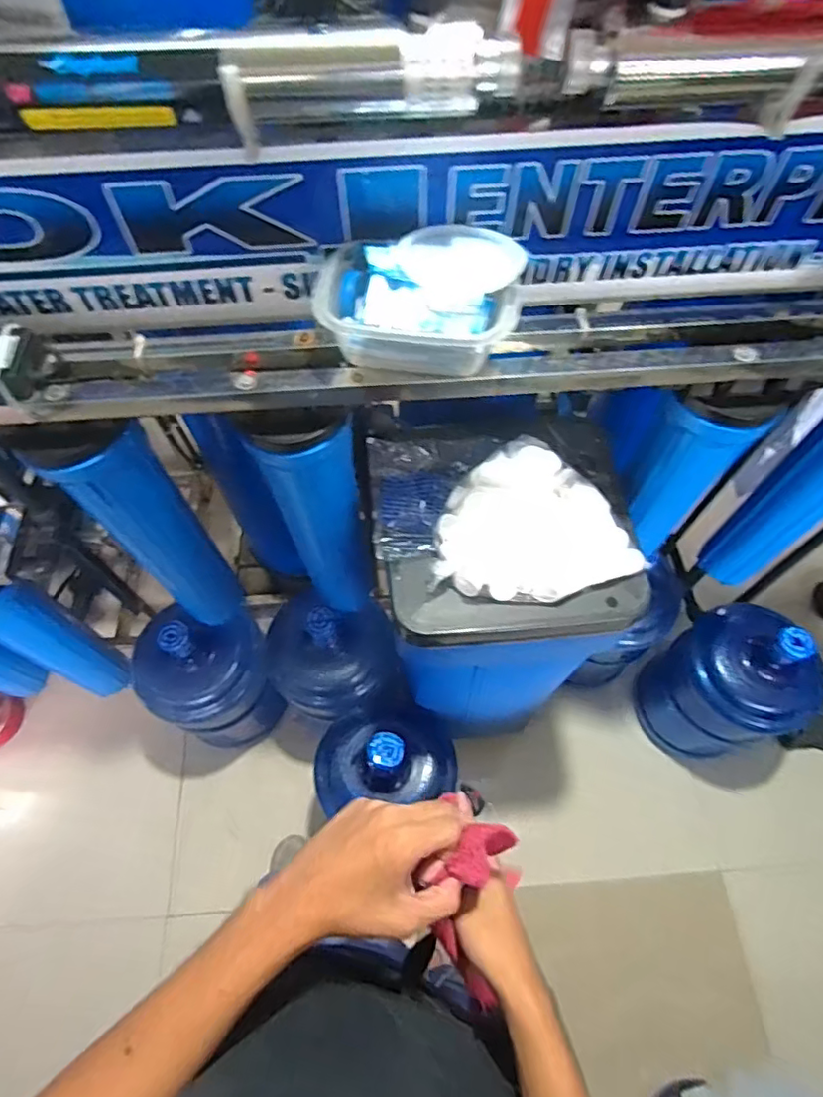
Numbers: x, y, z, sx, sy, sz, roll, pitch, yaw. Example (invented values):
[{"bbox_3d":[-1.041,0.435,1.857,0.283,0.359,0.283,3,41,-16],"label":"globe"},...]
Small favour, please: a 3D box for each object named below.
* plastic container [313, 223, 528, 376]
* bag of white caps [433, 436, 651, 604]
[{"bbox_3d":[0.007,-0.232,0.553,0.180,0.079,0.122,2,63,1],"label":"plastic container"},{"bbox_3d":[0.161,-0.036,0.734,0.248,0.061,0.206,8,63,5],"label":"bag of white caps"}]

